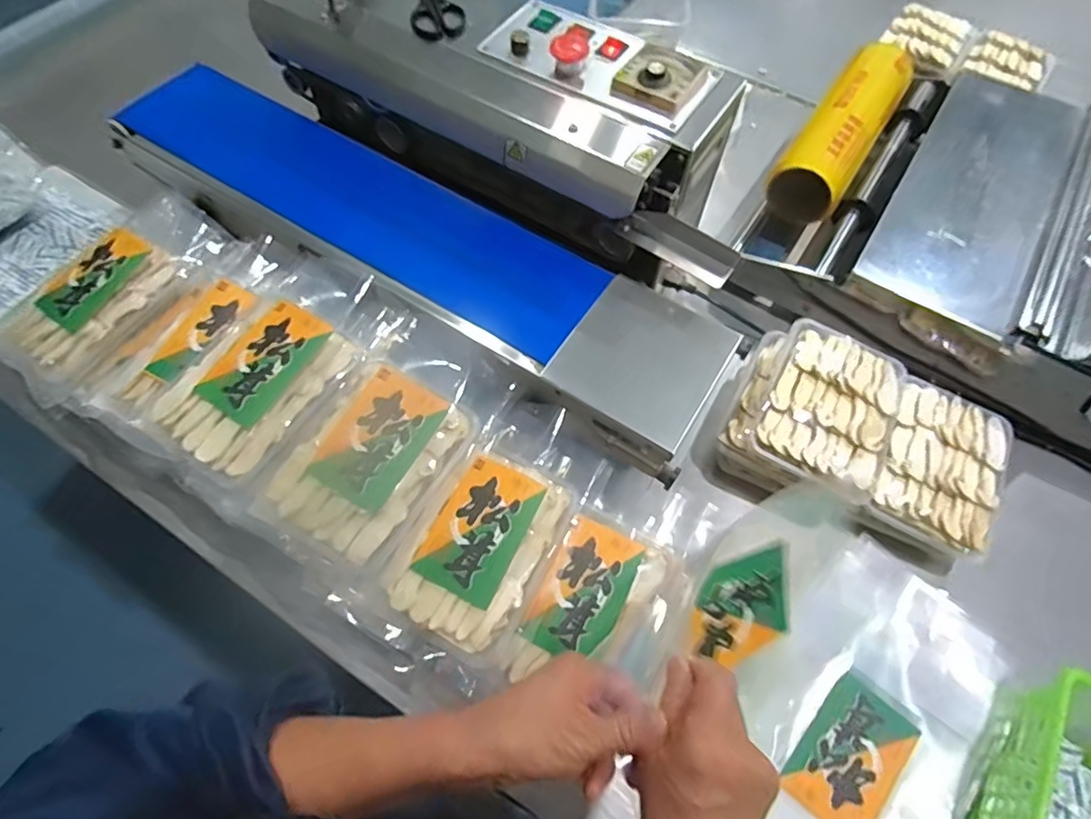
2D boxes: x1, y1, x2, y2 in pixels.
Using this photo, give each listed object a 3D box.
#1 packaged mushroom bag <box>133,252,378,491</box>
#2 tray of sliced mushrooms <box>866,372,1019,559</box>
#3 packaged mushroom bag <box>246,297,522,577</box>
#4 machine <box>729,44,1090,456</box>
[{"bbox_3d":[-0.265,-0.051,0.554,0.137,0.045,0.249,24,65,10],"label":"packaged mushroom bag"},{"bbox_3d":[0.426,0.061,0.619,0.129,0.040,0.178,28,66,11],"label":"tray of sliced mushrooms"},{"bbox_3d":[-0.149,0.024,0.537,0.144,0.043,0.244,27,65,11],"label":"packaged mushroom bag"},{"bbox_3d":[0.600,-0.227,0.753,0.553,0.145,0.437,33,67,14],"label":"machine"}]

